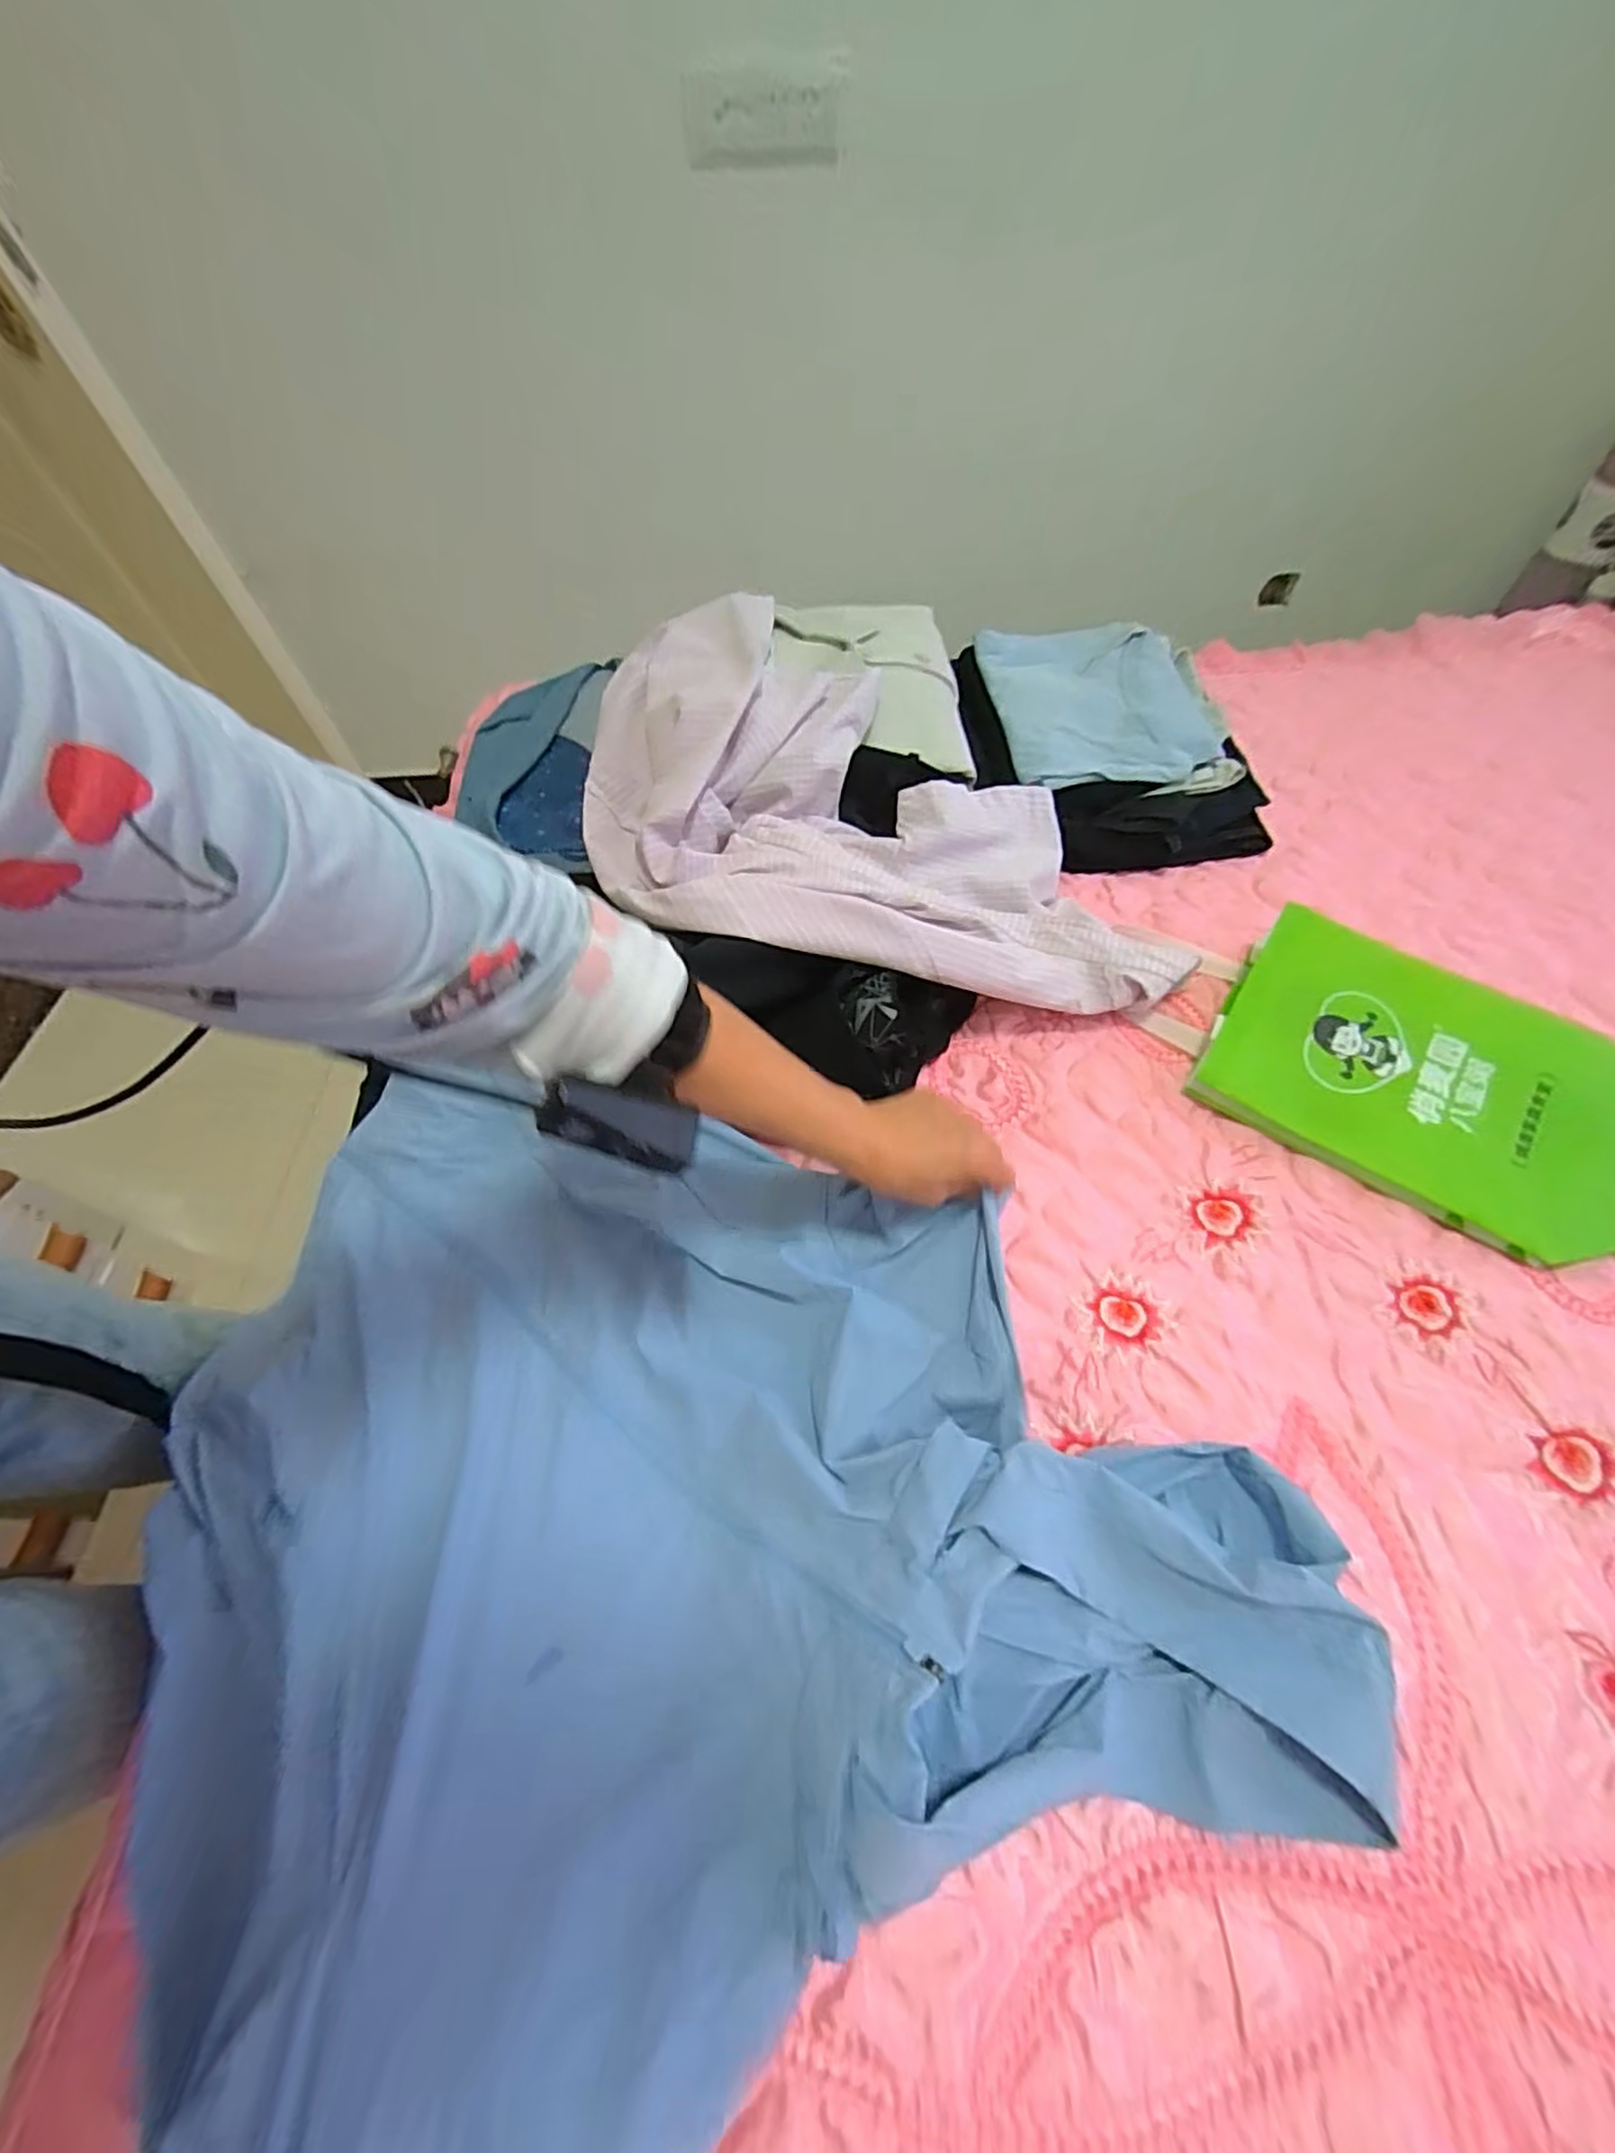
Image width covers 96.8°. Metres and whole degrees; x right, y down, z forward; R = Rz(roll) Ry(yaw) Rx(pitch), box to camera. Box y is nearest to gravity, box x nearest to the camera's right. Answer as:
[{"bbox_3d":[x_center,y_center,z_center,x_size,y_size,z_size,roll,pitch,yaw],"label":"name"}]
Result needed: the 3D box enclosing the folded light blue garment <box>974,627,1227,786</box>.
[{"bbox_3d":[0.329,-0.430,0.810,0.244,0.025,0.256,-3,57,2],"label":"folded light blue garment"}]

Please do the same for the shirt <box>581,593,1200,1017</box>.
[{"bbox_3d":[0.055,-0.282,0.683,0.542,0.121,0.451,1,57,5],"label":"shirt"}]

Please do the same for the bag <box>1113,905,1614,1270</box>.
[{"bbox_3d":[0.476,-0.005,0.580,0.366,0.065,0.207,31,63,21],"label":"bag"}]

